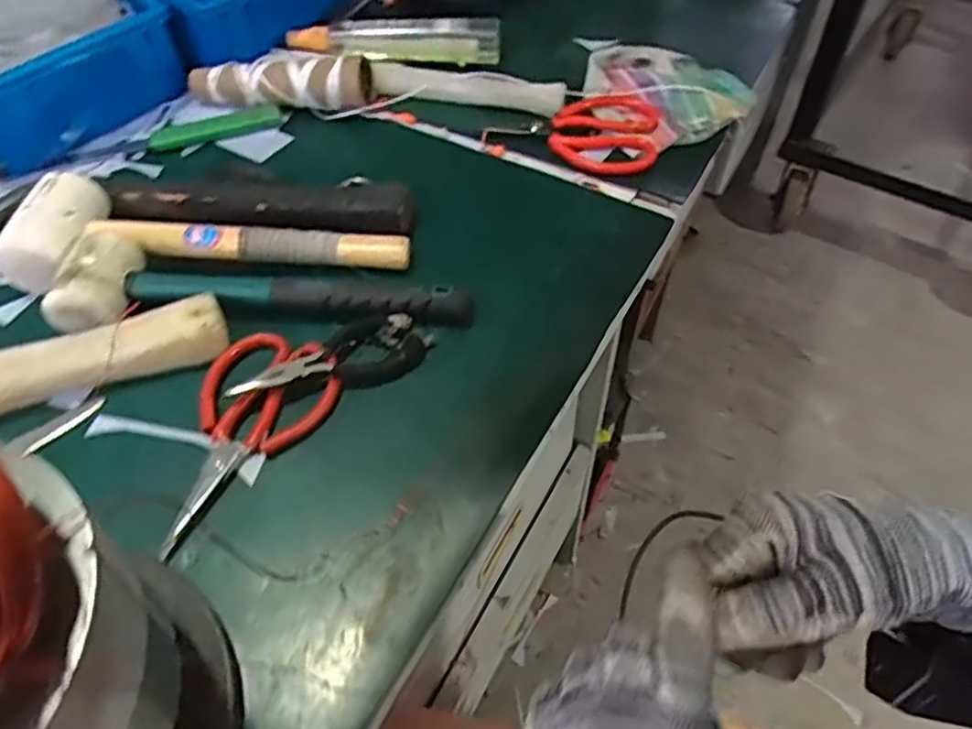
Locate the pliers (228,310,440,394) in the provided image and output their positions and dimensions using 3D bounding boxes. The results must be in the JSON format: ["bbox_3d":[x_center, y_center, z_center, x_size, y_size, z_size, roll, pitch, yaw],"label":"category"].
[{"bbox_3d":[-0.102,-0.006,0.468,0.130,0.017,0.047,-15,52,-11],"label":"pliers"}]

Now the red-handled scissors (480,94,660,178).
[{"bbox_3d":[0.081,-0.217,0.624,0.149,0.028,0.095,13,52,11],"label":"red-handled scissors"}]

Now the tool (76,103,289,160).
[{"bbox_3d":[-0.282,-0.212,0.635,0.184,0.010,0.026,-14,52,-10],"label":"tool"}]

